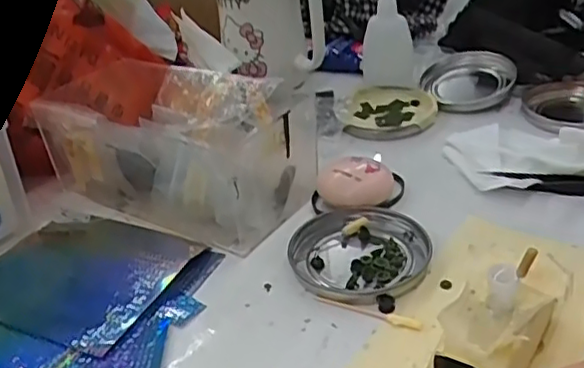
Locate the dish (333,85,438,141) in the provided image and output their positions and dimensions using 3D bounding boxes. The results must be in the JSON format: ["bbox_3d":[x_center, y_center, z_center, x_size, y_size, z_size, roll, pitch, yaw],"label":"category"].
[{"bbox_3d":[0.075,-0.063,0.520,0.078,0.013,0.090,-4,31,3],"label":"dish"}]

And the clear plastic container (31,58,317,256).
[{"bbox_3d":[-0.078,-0.029,0.439,0.182,0.070,0.102,14,37,30],"label":"clear plastic container"}]

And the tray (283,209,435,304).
[{"bbox_3d":[0.037,0.039,0.367,0.078,0.010,0.075,-4,31,3],"label":"tray"}]

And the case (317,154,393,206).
[{"bbox_3d":[0.040,0.000,0.414,0.044,0.024,0.034,11,35,26],"label":"case"}]

